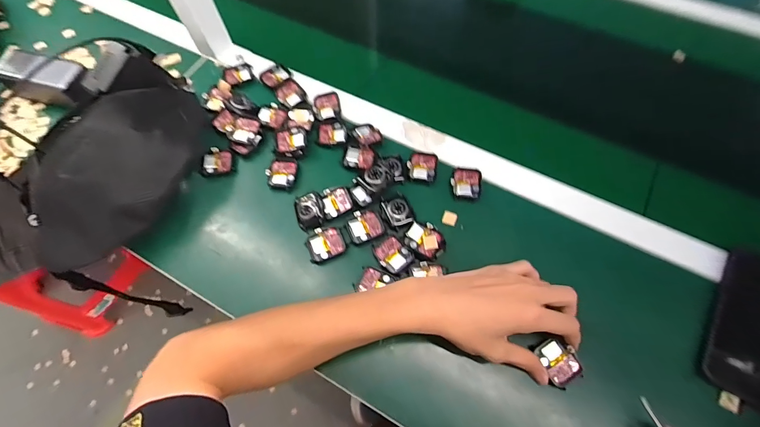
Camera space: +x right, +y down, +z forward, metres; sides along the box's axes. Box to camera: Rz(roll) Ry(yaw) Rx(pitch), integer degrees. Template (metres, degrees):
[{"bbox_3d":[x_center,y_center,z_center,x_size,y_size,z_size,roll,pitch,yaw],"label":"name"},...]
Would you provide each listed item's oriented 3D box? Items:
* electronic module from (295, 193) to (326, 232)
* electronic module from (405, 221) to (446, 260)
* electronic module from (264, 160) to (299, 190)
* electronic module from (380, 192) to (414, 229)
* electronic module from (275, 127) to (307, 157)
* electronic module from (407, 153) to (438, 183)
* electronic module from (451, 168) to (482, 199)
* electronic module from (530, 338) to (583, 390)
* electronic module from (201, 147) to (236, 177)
[{"bbox_3d":[-0.086,-0.003,0.455,0.034,0.010,0.050,-18,65,-6],"label":"electronic module"},{"bbox_3d":[0.053,0.033,0.431,0.045,0.020,0.036,38,71,18],"label":"electronic module"},{"bbox_3d":[-0.129,-0.053,0.485,0.038,0.008,0.042,8,65,6],"label":"electronic module"},{"bbox_3d":[0.023,-0.003,0.454,0.035,0.012,0.043,-29,67,-11],"label":"electronic module"},{"bbox_3d":[-0.119,-0.097,0.494,0.041,0.013,0.042,-7,64,-1],"label":"electronic module"},{"bbox_3d":[0.055,-0.060,0.481,0.037,0.014,0.040,10,65,7],"label":"electronic module"},{"bbox_3d":[0.109,-0.040,0.464,0.036,0.008,0.040,9,65,7],"label":"electronic module"},{"bbox_3d":[0.181,0.150,0.372,0.034,0.012,0.043,-20,65,-7],"label":"electronic module"},{"bbox_3d":[-0.220,-0.070,0.496,0.041,0.013,0.036,-6,64,-1],"label":"electronic module"}]

